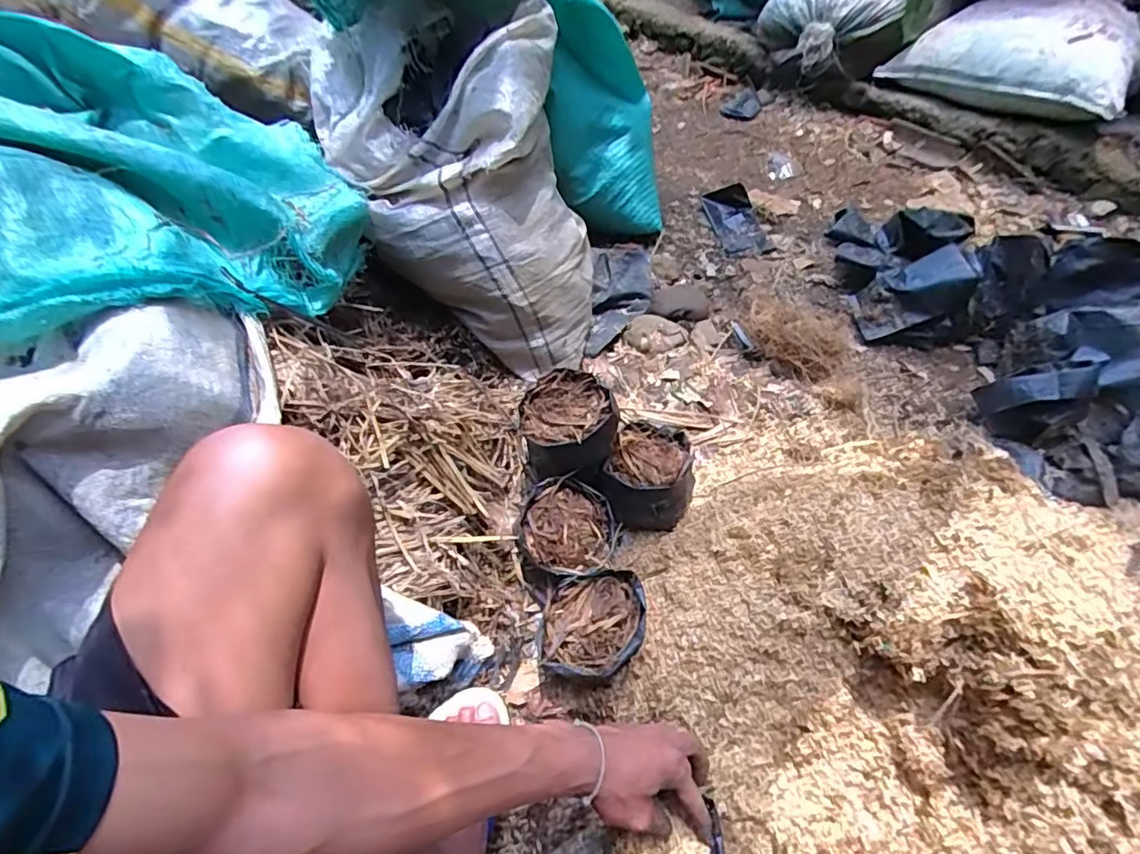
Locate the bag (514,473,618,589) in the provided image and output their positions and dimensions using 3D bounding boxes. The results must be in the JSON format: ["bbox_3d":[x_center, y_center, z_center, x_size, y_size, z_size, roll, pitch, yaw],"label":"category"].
[{"bbox_3d":[-0.004,0.137,0.698,0.110,0.098,0.117,27,60,24],"label":"bag"}]

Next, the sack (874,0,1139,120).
[{"bbox_3d":[0.931,-0.771,1.190,0.262,0.140,0.456,-31,56,-17],"label":"sack"}]

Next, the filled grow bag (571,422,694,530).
[{"bbox_3d":[0.096,0.063,0.722,0.112,0.089,0.130,28,60,24],"label":"filled grow bag"}]

